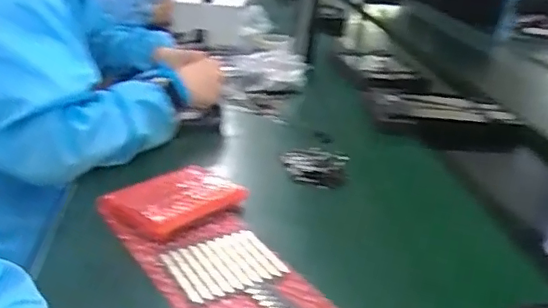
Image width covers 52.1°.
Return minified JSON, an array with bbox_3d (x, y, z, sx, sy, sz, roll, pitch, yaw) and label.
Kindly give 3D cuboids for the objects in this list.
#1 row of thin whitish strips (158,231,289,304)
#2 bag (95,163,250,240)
[{"bbox_3d":[-0.047,0.106,0.539,0.099,0.006,0.084,-9,28,-30],"label":"row of thin whitish strips"},{"bbox_3d":[-0.109,0.052,0.621,0.135,0.027,0.087,-16,32,-39],"label":"bag"}]

